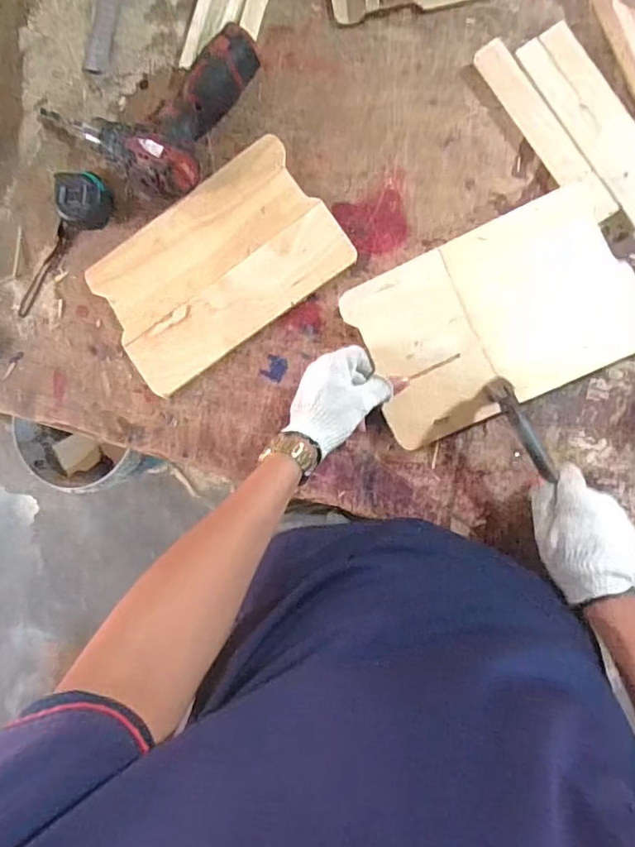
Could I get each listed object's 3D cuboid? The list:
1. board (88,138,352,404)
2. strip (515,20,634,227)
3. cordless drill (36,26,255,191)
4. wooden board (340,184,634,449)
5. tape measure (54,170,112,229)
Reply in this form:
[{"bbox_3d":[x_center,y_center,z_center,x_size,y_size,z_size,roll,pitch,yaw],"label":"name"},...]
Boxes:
[{"bbox_3d":[-0.119,-0.184,0.625,0.282,0.015,0.180,-35,86,7],"label":"board"},{"bbox_3d":[0.299,-0.318,0.564,0.056,0.013,0.227,-31,87,7],"label":"strip"},{"bbox_3d":[-0.196,-0.385,0.595,0.212,0.050,0.192,33,95,6],"label":"cordless drill"},{"bbox_3d":[0.186,-0.109,0.560,0.275,0.020,0.181,-24,88,7],"label":"wooden board"},{"bbox_3d":[-0.281,-0.268,0.634,0.064,0.043,0.063,17,93,7],"label":"tape measure"}]

